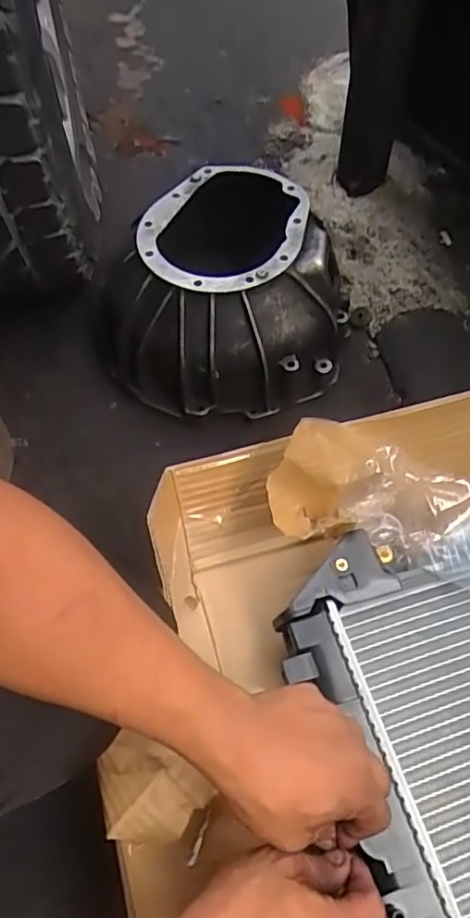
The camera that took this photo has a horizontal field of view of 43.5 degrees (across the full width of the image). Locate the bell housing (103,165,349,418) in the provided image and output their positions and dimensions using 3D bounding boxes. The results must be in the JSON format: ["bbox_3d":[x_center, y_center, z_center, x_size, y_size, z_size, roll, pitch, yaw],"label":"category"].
[{"bbox_3d":[-0.025,-0.250,0.883,0.355,0.187,0.340,-1,61,1],"label":"bell housing"}]

